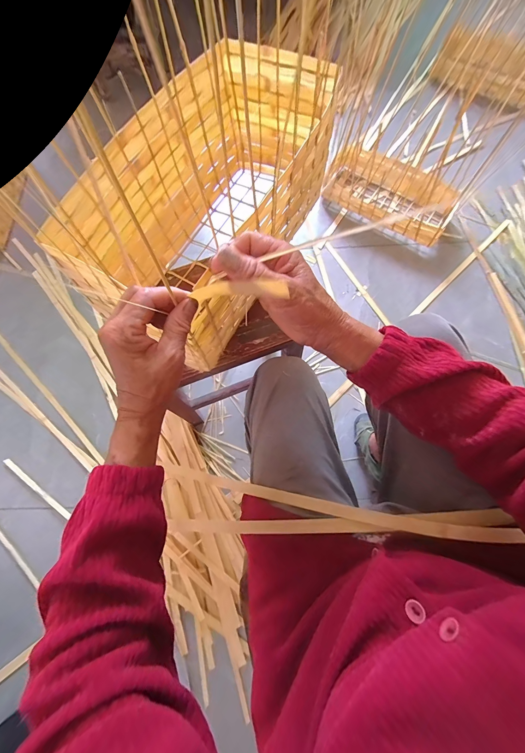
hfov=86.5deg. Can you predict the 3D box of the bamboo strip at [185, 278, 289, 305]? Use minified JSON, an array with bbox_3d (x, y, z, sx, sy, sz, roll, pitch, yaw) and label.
[{"bbox_3d":[-0.024,-0.080,0.256,0.098,0.014,0.010,5,72,31],"label":"bamboo strip"}]

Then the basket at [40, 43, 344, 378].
[{"bbox_3d":[-0.064,-0.261,0.433,0.220,0.184,0.415,31,77,11],"label":"basket"}]

